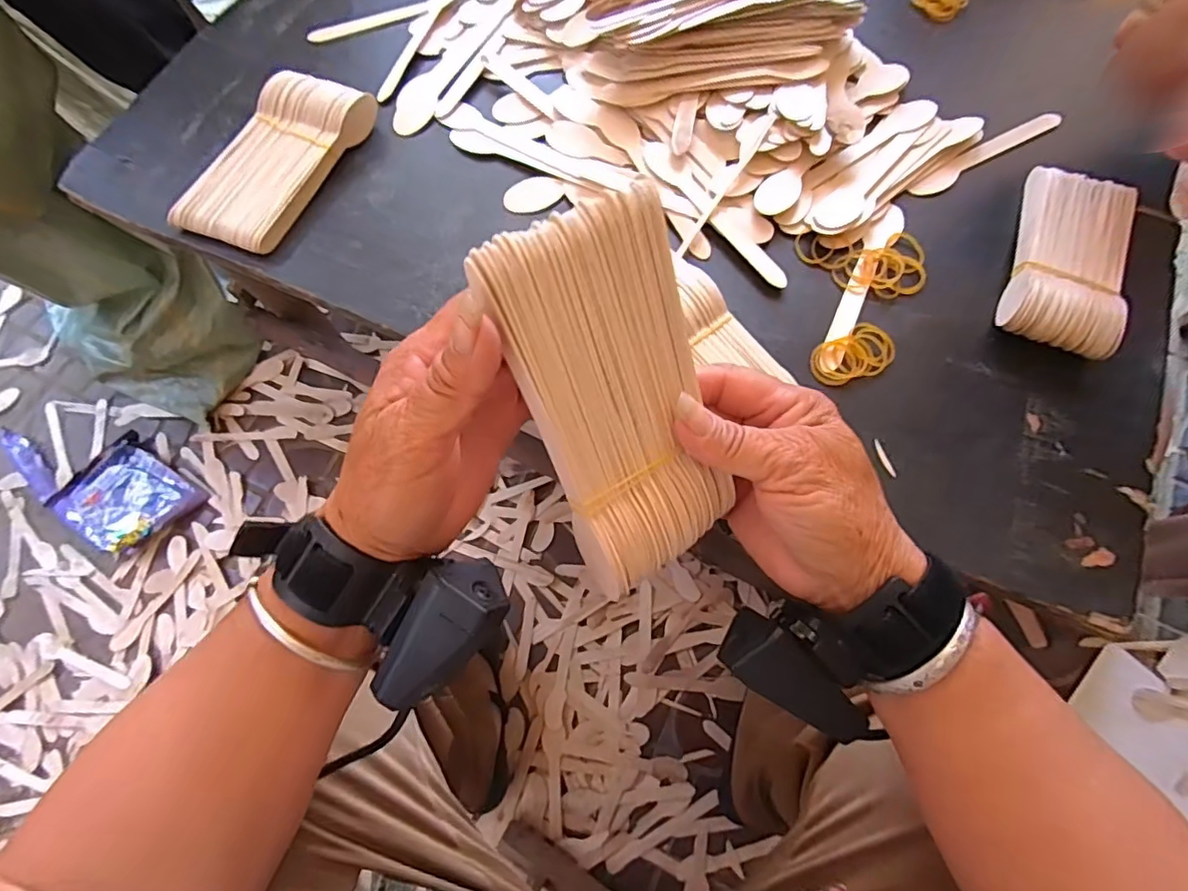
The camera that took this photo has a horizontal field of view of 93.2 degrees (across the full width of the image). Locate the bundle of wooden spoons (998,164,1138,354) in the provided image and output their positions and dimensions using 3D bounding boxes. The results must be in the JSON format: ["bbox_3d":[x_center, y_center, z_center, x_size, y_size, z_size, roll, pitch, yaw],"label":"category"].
[{"bbox_3d":[0.362,-0.144,0.421,0.076,0.029,0.181,25,70,9],"label":"bundle of wooden spoons"}]

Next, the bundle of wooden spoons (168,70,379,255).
[{"bbox_3d":[-0.255,-0.230,0.449,0.083,0.034,0.166,27,70,10],"label":"bundle of wooden spoons"}]

